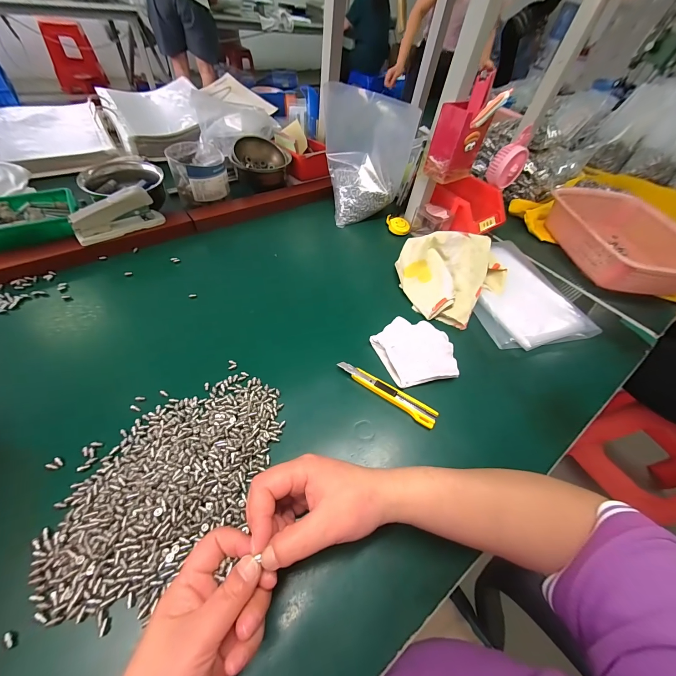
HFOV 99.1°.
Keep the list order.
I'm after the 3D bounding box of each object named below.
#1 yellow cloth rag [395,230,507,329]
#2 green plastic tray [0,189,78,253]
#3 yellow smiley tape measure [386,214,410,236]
[{"bbox_3d":[0.179,-0.113,0.470,0.168,0.057,0.166,34,58,18],"label":"yellow cloth rag"},{"bbox_3d":[-0.483,-0.178,0.443,0.146,0.038,0.116,-23,59,-24],"label":"green plastic tray"},{"bbox_3d":[0.124,-0.233,0.598,0.053,0.014,0.040,18,79,8],"label":"yellow smiley tape measure"}]

